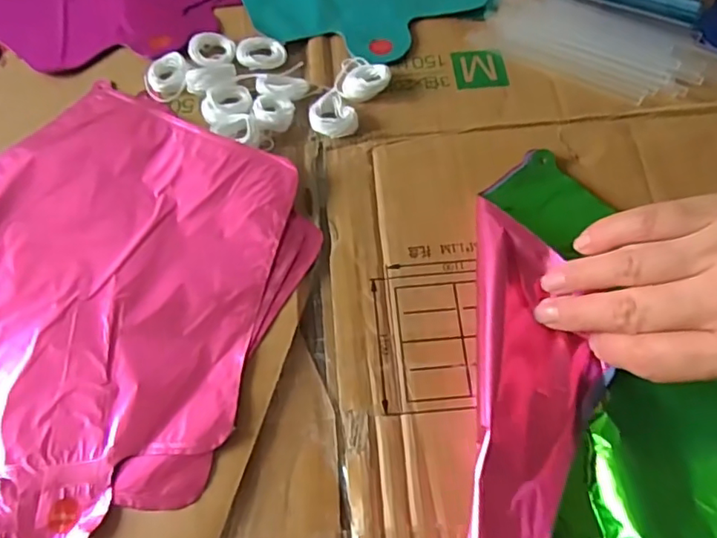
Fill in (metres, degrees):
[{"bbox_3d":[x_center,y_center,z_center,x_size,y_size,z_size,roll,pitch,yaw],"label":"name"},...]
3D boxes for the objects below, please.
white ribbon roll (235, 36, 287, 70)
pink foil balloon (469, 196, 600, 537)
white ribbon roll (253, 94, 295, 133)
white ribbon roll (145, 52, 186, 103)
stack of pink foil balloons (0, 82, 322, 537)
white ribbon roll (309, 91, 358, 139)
[{"bbox_3d":[-0.064,-0.144,0.375,0.031,0.007,0.025,-14,64,-3],"label":"white ribbon roll"},{"bbox_3d":[0.083,0.062,0.267,0.056,0.019,0.197,6,67,6],"label":"pink foil balloon"},{"bbox_3d":[-0.053,-0.097,0.357,0.024,0.013,0.026,-1,64,3],"label":"white ribbon roll"},{"bbox_3d":[-0.125,-0.126,0.369,0.029,0.010,0.035,-22,64,-7],"label":"white ribbon roll"},{"bbox_3d":[-0.159,0.011,0.312,0.237,0.013,0.243,27,68,16],"label":"stack of pink foil balloons"},{"bbox_3d":[-0.016,-0.093,0.351,0.027,0.013,0.028,-1,64,3],"label":"white ribbon roll"}]

